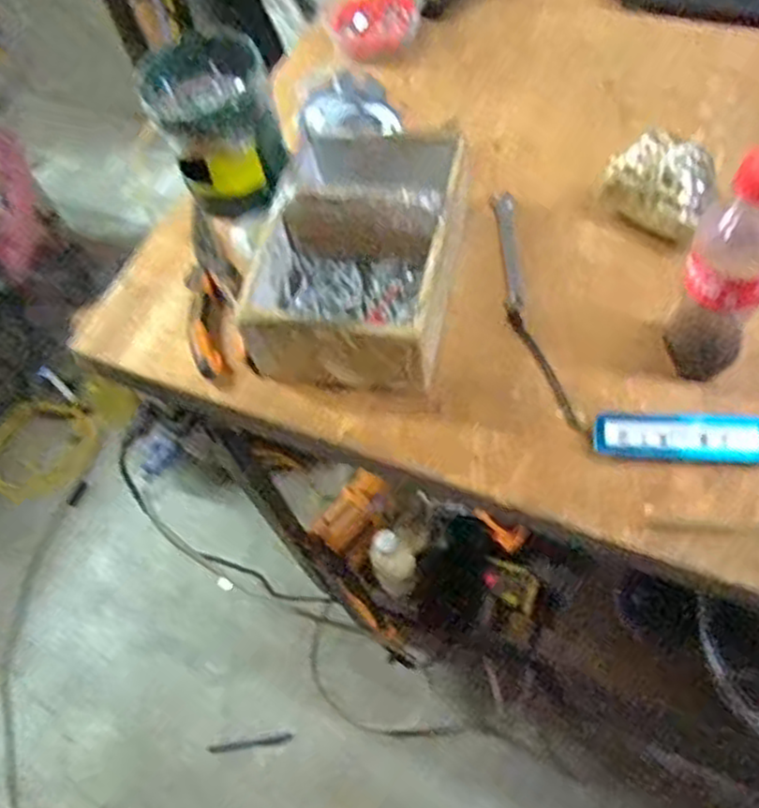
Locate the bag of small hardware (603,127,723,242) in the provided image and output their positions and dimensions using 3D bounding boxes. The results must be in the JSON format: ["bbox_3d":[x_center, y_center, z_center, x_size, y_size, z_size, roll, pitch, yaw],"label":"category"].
[{"bbox_3d":[0.234,-0.179,0.627,0.095,0.072,0.057,34,70,24],"label":"bag of small hardware"}]

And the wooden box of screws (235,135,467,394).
[{"bbox_3d":[-0.016,-0.131,0.619,0.146,0.085,0.215,5,61,11],"label":"wooden box of screws"}]

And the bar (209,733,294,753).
[{"bbox_3d":[-0.208,0.546,1.207,0.137,0.010,0.014,-10,59,2],"label":"bar"}]

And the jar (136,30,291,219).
[{"bbox_3d":[-0.146,-0.252,0.696,0.107,0.108,0.113,-4,60,6],"label":"jar"}]

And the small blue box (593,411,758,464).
[{"bbox_3d":[0.217,0.023,0.542,0.119,0.018,0.037,7,60,8],"label":"small blue box"}]

